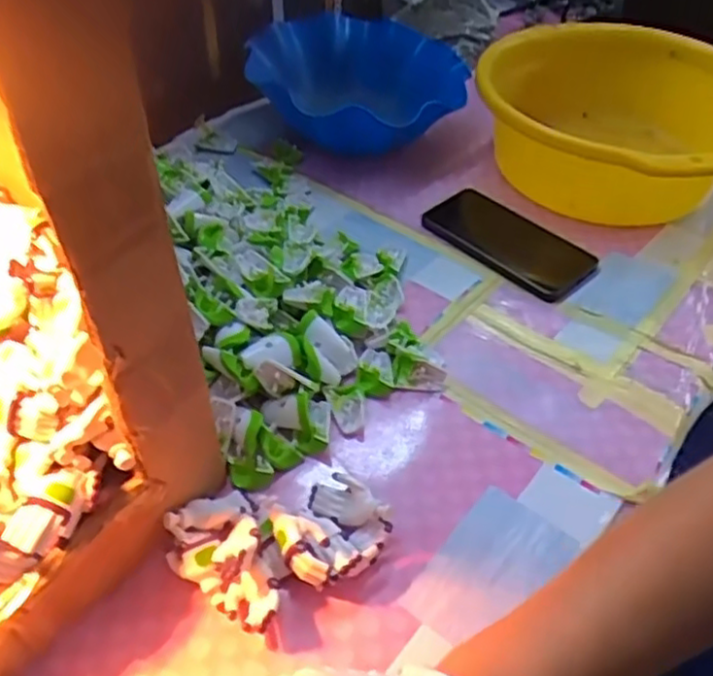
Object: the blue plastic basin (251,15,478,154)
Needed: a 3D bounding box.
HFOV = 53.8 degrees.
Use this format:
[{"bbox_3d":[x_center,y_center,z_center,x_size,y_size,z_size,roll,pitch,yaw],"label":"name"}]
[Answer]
[{"bbox_3d":[-0.004,-0.276,0.773,0.214,0.071,0.214,1,45,-1],"label":"blue plastic basin"}]

